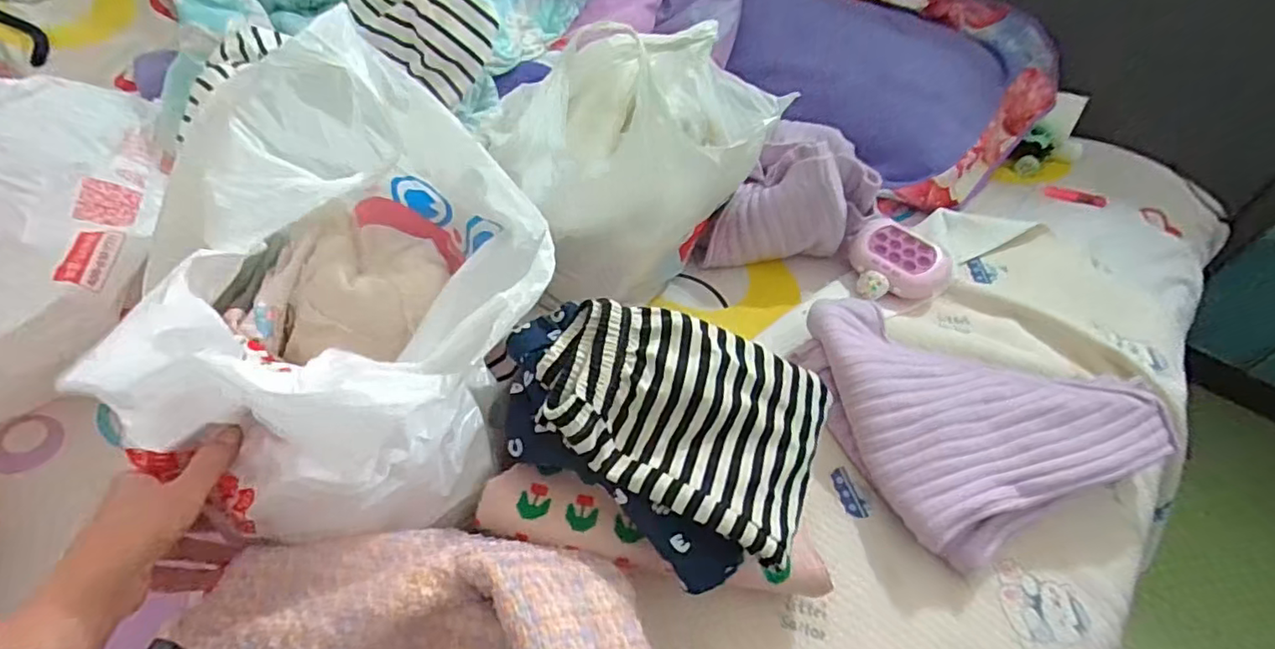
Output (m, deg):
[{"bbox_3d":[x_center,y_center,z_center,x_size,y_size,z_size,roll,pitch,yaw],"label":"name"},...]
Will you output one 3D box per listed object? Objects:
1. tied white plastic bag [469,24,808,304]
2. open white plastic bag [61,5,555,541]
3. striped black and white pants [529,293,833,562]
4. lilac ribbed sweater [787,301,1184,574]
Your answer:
[{"bbox_3d":[-0.007,-0.171,0.663,0.260,0.243,0.167,-26,58,-25],"label":"tied white plastic bag"},{"bbox_3d":[-0.206,-0.037,0.466,0.247,0.225,0.329,-9,52,-13],"label":"open white plastic bag"},{"bbox_3d":[0.041,0.066,0.494,0.231,0.035,0.162,29,63,0],"label":"striped black and white pants"},{"bbox_3d":[0.347,0.075,0.649,0.289,0.077,0.278,-16,54,-18],"label":"lilac ribbed sweater"}]

